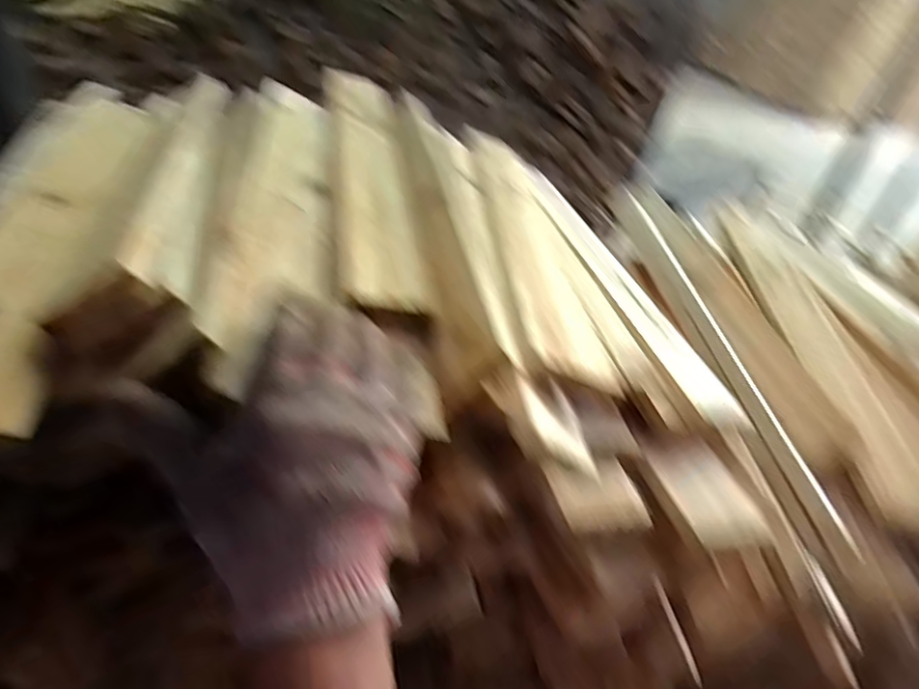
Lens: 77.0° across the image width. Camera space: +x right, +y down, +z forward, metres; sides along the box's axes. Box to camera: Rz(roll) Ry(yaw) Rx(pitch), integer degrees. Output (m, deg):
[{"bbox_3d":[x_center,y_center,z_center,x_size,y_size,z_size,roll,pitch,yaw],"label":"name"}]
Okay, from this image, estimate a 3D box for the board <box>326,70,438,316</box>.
[{"bbox_3d":[-0.087,-0.171,0.550,0.067,0.021,0.467,-3,46,-13],"label":"board"}]

